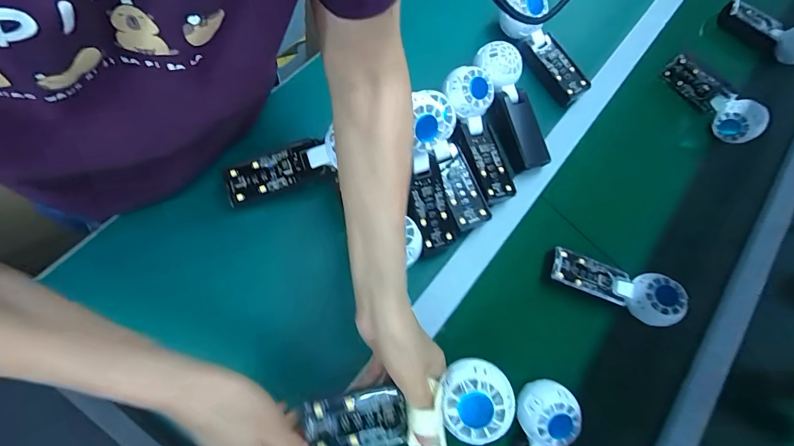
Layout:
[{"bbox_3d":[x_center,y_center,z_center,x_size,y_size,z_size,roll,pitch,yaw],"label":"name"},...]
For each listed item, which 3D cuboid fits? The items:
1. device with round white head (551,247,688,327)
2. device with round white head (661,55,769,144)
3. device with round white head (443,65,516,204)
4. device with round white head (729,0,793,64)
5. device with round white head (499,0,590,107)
[{"bbox_3d":[0.263,0.075,0.460,0.151,0.041,0.052,20,73,4],"label":"device with round white head"},{"bbox_3d":[0.488,-0.194,0.582,0.034,0.056,0.160,-29,76,-11],"label":"device with round white head"},{"bbox_3d":[0.103,-0.108,0.461,0.061,0.030,0.165,-16,92,-7],"label":"device with round white head"},{"bbox_3d":[0.668,-0.347,0.663,0.056,0.055,0.154,-36,77,-12],"label":"device with round white head"},{"bbox_3d":[0.206,-0.244,0.525,0.055,0.040,0.173,-37,98,-13],"label":"device with round white head"}]

